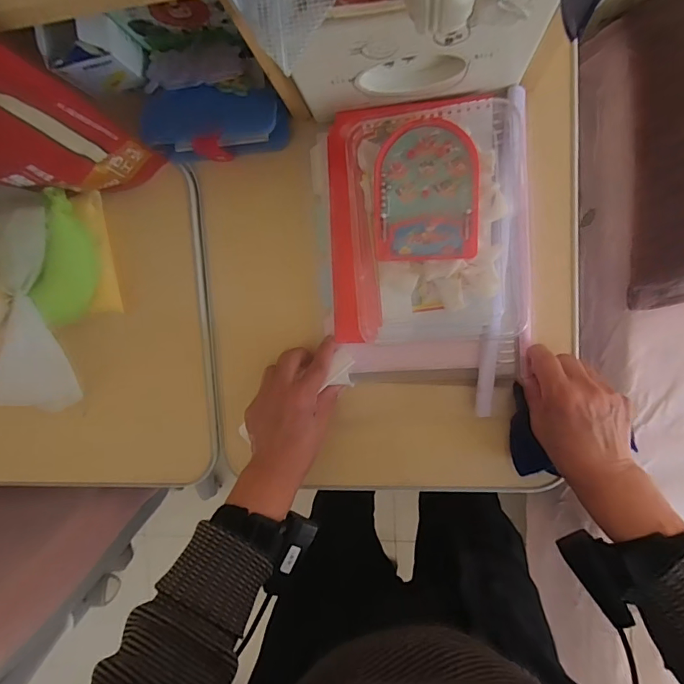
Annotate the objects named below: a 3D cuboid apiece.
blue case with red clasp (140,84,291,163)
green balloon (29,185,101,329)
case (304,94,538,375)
[{"bbox_3d":[-0.130,-0.221,0.437,0.144,0.051,0.061,4,96,7],"label":"blue case with red clasp"},{"bbox_3d":[-0.286,-0.083,0.454,0.057,0.035,0.137,17,98,6],"label":"green balloon"},{"bbox_3d":[0.077,-0.090,0.405,0.205,0.062,0.259,-4,95,8],"label":"case"}]

